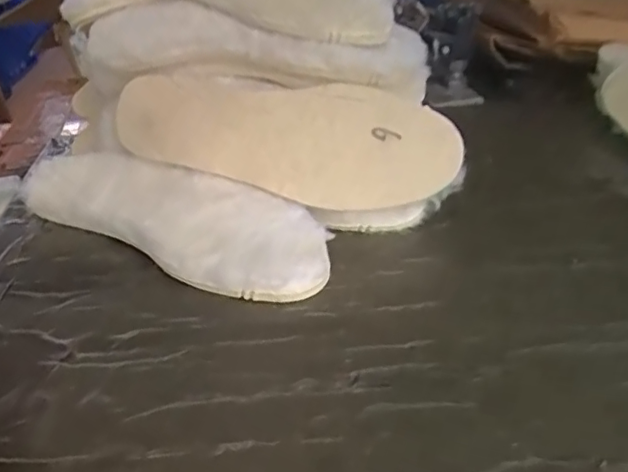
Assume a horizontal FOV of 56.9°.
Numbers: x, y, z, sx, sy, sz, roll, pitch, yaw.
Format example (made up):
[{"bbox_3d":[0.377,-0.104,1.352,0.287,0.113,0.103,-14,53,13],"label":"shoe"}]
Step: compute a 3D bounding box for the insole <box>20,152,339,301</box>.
[{"bbox_3d":[-0.114,-0.015,0.439,0.267,0.027,0.088,15,51,18],"label":"insole"}]

